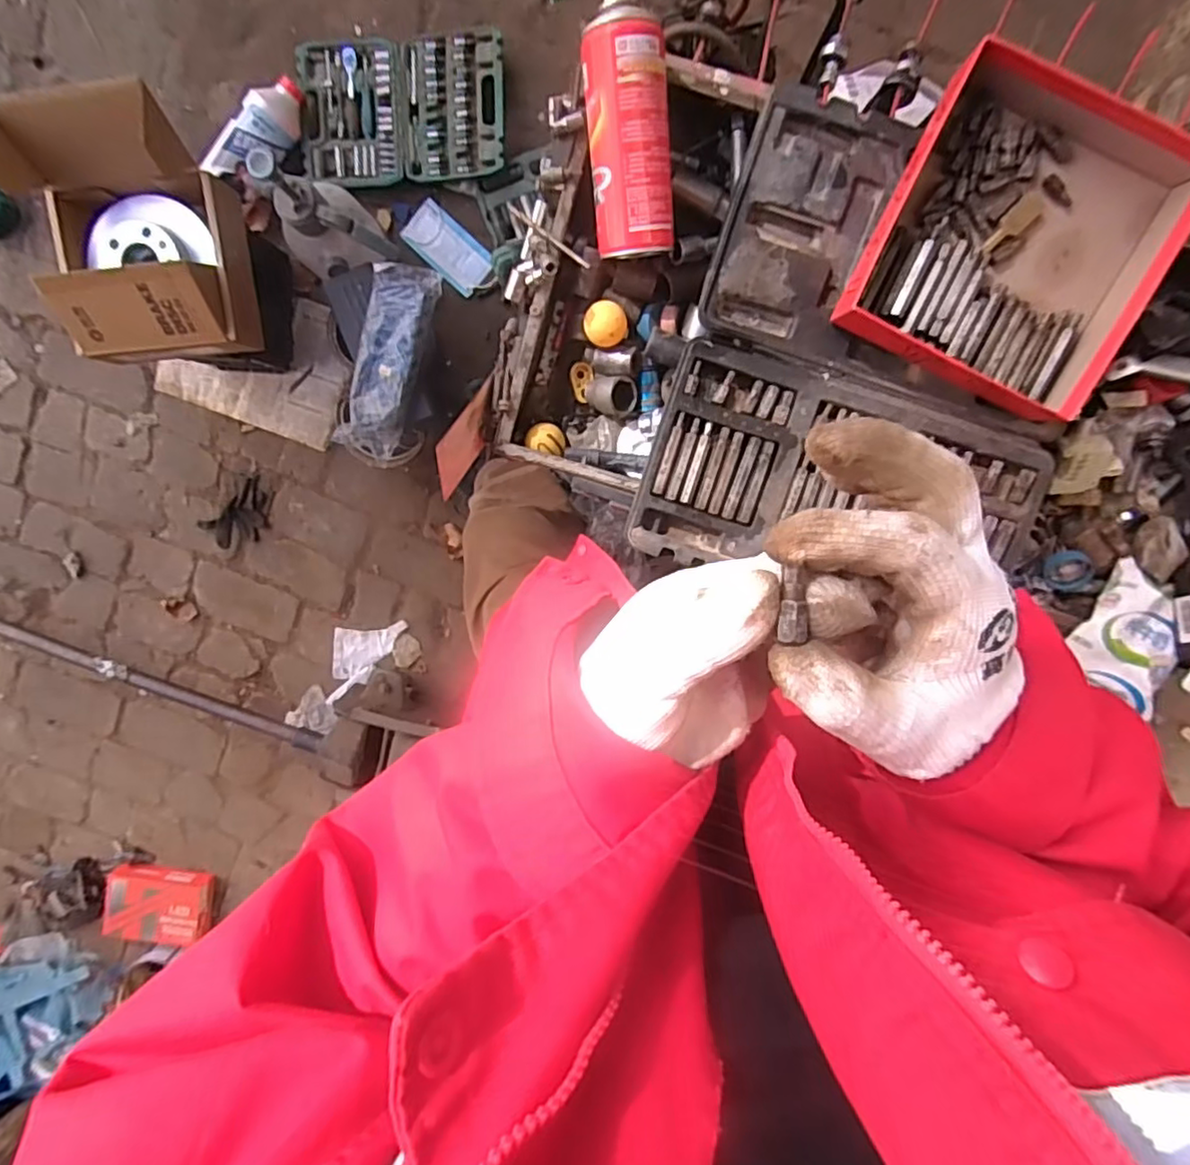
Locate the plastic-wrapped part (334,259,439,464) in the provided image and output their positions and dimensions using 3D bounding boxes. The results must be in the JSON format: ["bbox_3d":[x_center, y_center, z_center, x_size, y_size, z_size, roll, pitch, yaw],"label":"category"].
[{"bbox_3d":[-0.351,-0.373,1.065,0.103,0.039,0.307,18,100,1],"label":"plastic-wrapped part"}]

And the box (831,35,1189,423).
[{"bbox_3d":[0.330,-0.268,0.494,0.203,0.053,0.217,24,100,-1],"label":"box"}]

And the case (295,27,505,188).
[{"bbox_3d":[-0.356,-0.873,1.175,0.382,0.051,0.254,0,100,4],"label":"case"}]

